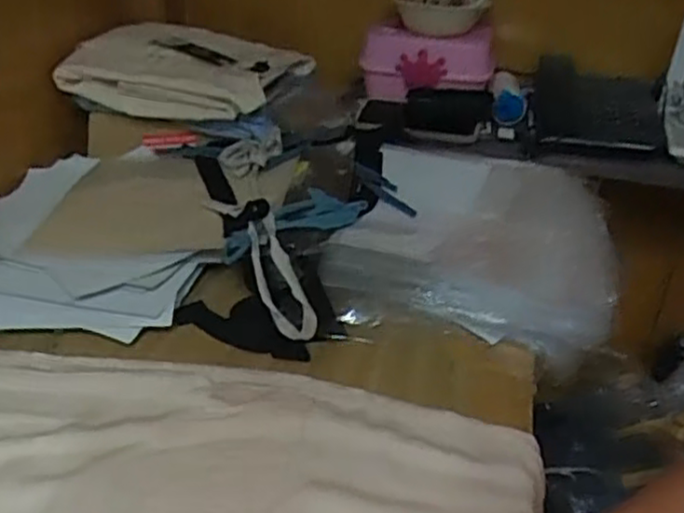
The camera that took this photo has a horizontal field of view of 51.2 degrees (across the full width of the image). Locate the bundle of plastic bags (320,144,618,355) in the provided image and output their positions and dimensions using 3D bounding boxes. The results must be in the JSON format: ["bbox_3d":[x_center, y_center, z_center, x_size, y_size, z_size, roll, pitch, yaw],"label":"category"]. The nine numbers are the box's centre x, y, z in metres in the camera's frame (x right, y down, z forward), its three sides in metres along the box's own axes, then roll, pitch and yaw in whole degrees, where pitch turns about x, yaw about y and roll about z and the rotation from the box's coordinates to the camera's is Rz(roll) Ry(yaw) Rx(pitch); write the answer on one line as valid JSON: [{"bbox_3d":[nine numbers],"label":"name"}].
[{"bbox_3d":[0.141,-0.019,0.754,0.274,0.076,0.274,9,32,11],"label":"bundle of plastic bags"}]

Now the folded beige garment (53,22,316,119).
[{"bbox_3d":[-0.199,-0.241,0.938,0.269,0.069,0.195,8,31,10],"label":"folded beige garment"}]

